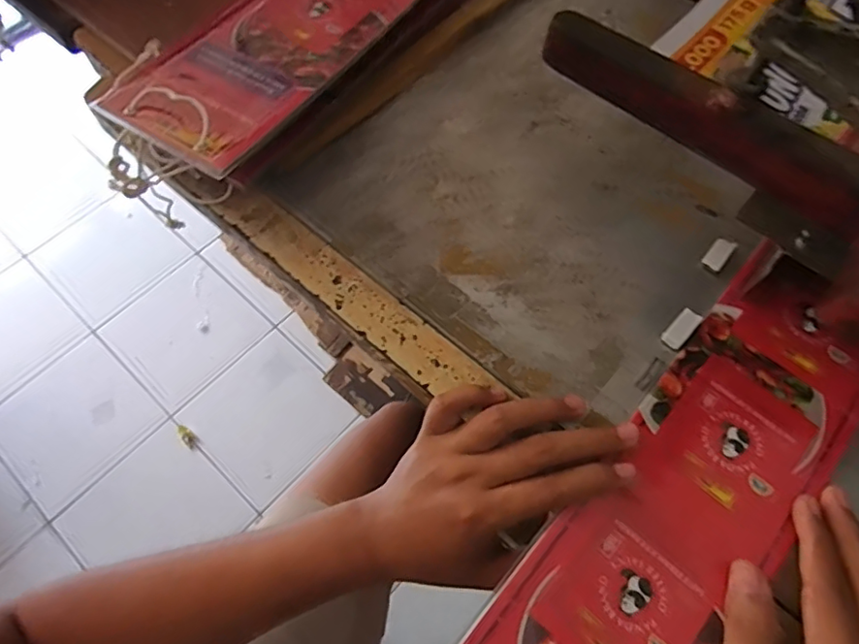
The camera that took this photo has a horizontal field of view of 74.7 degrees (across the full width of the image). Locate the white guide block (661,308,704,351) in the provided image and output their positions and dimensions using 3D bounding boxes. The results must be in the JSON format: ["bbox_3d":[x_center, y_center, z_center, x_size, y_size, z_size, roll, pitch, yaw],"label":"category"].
[{"bbox_3d":[0.161,0.004,0.359,0.014,0.004,0.029,41,71,18],"label":"white guide block"}]

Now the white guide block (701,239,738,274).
[{"bbox_3d":[0.197,-0.047,0.383,0.014,0.004,0.028,36,69,16],"label":"white guide block"}]

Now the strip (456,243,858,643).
[{"bbox_3d":[0.129,0.119,0.305,0.103,0.008,0.401,38,70,17],"label":"strip"}]

